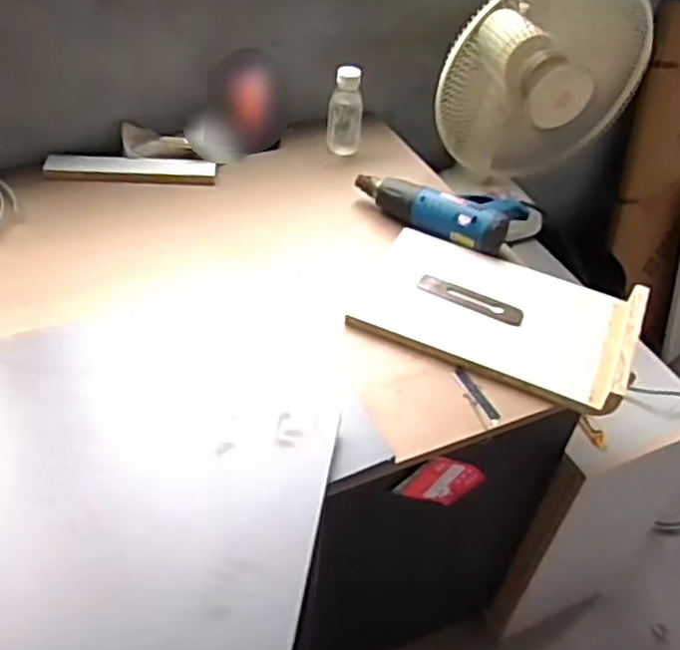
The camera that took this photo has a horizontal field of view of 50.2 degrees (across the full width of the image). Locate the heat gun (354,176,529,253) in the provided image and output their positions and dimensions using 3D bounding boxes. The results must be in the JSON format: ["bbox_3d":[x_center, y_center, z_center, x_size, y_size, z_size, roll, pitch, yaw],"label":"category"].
[{"bbox_3d":[0.179,-0.225,1.255,0.274,0.062,0.185,25,45,21],"label":"heat gun"}]

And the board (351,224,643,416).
[{"bbox_3d":[0.233,-0.025,1.075,0.391,0.048,0.242,20,43,16],"label":"board"}]

